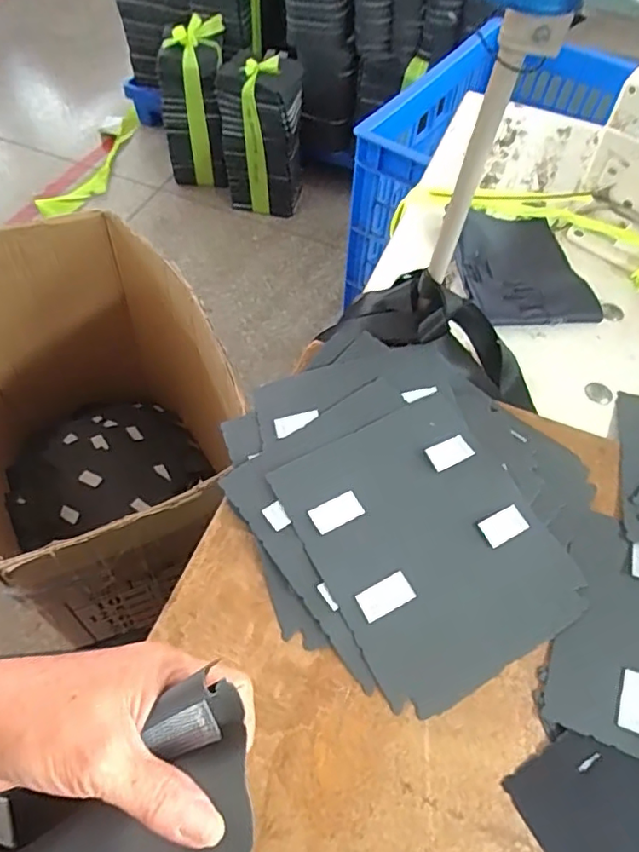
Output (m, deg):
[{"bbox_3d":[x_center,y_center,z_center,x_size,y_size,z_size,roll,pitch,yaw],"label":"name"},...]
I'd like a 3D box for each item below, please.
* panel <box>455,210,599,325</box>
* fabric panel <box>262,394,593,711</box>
[{"bbox_3d":[0.209,-0.175,0.602,0.129,0.018,0.170,-5,57,-8],"label":"panel"},{"bbox_3d":[0.078,0.079,0.406,0.163,0.011,0.192,-25,68,-17],"label":"fabric panel"}]

